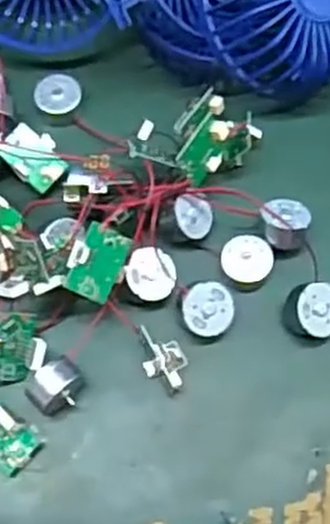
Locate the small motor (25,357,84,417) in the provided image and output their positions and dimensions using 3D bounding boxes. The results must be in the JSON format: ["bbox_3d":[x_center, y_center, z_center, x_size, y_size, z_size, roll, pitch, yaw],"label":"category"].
[{"bbox_3d":[-0.045,0.054,0.315,0.017,0.025,0.024,42,75,15],"label":"small motor"}]

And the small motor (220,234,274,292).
[{"bbox_3d":[0.038,0.000,0.339,0.023,0.009,0.024,0,69,1],"label":"small motor"}]

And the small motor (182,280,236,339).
[{"bbox_3d":[0.019,0.022,0.327,0.022,0.017,0.023,0,69,1],"label":"small motor"}]

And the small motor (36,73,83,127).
[{"bbox_3d":[-0.054,-0.082,0.376,0.022,0.015,0.023,0,69,1],"label":"small motor"}]

